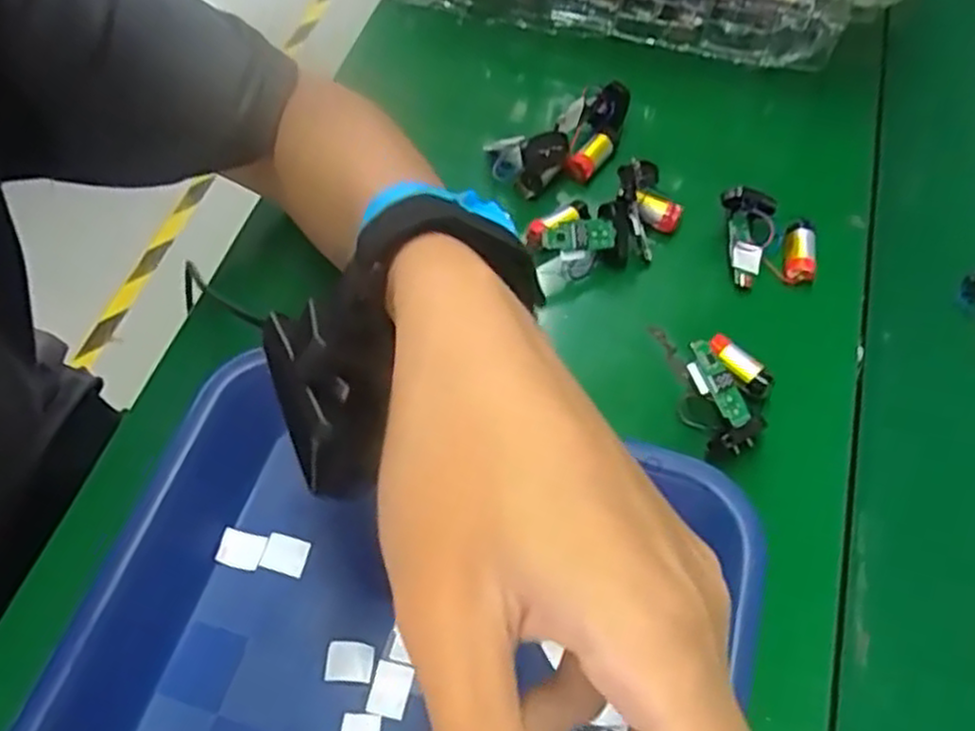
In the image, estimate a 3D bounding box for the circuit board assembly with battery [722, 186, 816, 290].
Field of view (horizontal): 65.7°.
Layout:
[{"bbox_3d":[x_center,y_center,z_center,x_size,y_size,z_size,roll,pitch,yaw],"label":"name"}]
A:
[{"bbox_3d":[0.158,-0.070,0.413,0.050,0.034,0.048,-7,61,-3],"label":"circuit board assembly with battery"}]

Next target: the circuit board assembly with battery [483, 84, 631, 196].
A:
[{"bbox_3d":[0.044,-0.127,0.442,0.090,0.048,0.037,-27,64,-14],"label":"circuit board assembly with battery"}]

